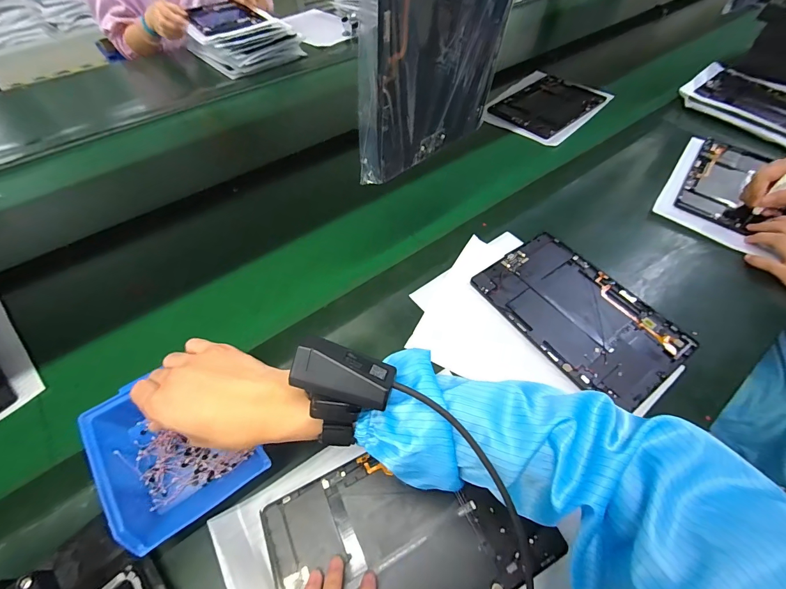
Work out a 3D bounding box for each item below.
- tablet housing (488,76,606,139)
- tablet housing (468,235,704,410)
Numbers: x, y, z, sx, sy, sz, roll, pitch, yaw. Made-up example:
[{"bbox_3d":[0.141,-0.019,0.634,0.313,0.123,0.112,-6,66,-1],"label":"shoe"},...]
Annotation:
[{"bbox_3d":[0.342,-0.421,0.790,0.249,0.009,0.159,-38,62,-23],"label":"tablet housing"},{"bbox_3d":[0.236,0.020,0.457,0.155,0.010,0.232,-32,60,-20],"label":"tablet housing"}]

